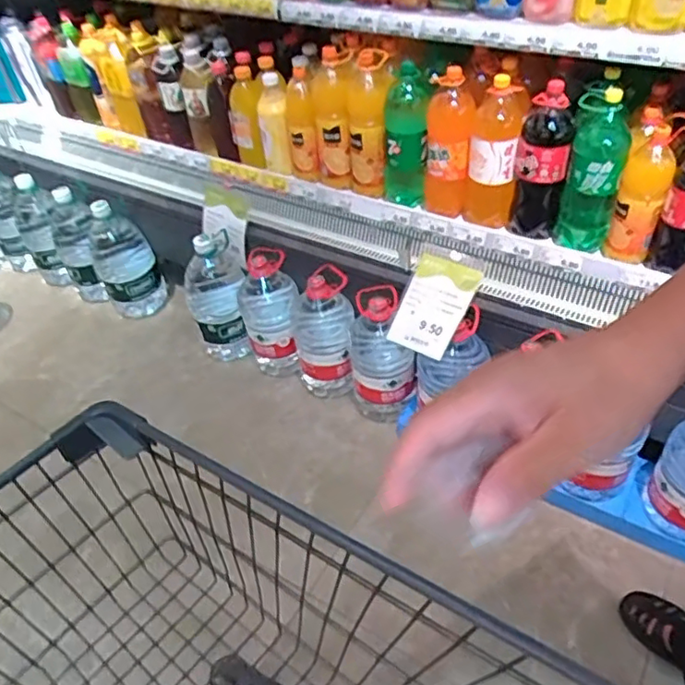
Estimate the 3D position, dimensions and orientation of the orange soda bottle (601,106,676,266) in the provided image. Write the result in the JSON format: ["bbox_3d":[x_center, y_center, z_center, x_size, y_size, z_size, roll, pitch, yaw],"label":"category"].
[{"bbox_3d":[0.570,-0.278,1.169,0.090,0.277,0.097,18,48,23],"label":"orange soda bottle"}]

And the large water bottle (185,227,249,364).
[{"bbox_3d":[-0.342,-0.113,1.672,0.165,0.356,0.149,-14,44,-9],"label":"large water bottle"}]

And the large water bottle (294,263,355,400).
[{"bbox_3d":[-0.045,-0.028,1.538,0.151,0.353,0.173,-7,43,-2],"label":"large water bottle"}]

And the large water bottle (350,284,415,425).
[{"bbox_3d":[0.092,0.036,1.451,0.151,0.339,0.144,-4,43,2],"label":"large water bottle"}]

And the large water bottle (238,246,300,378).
[{"bbox_3d":[-0.189,-0.076,1.608,0.154,0.364,0.158,-11,43,-5],"label":"large water bottle"}]

